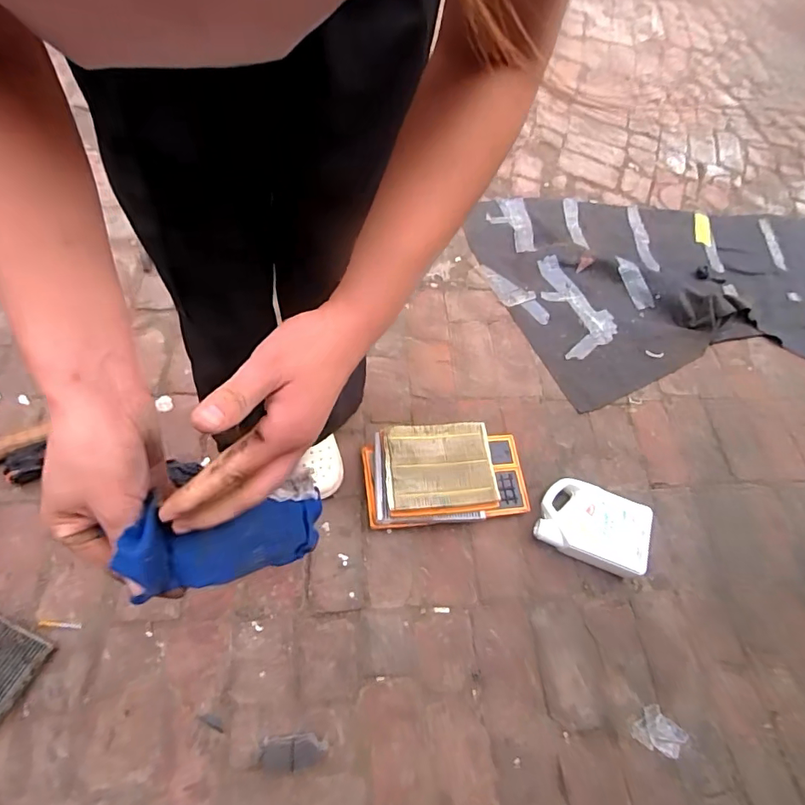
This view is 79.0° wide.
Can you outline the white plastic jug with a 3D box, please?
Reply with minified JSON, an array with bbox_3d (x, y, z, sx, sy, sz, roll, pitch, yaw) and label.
[{"bbox_3d":[0.426,0.272,1.099,0.230,0.081,0.169,24,61,4],"label":"white plastic jug"}]

